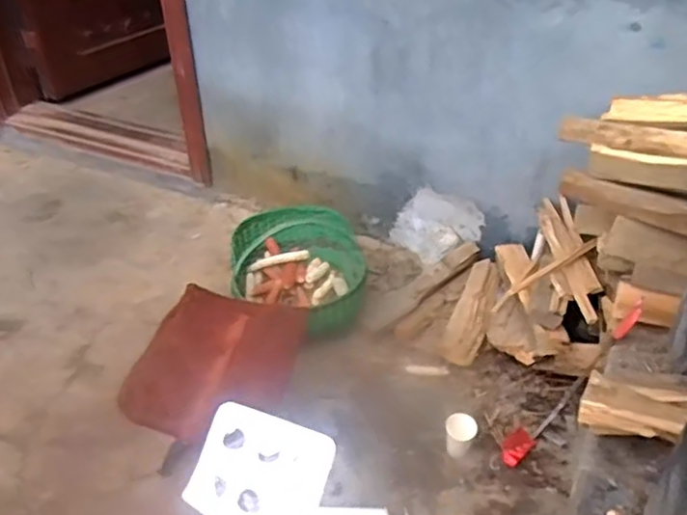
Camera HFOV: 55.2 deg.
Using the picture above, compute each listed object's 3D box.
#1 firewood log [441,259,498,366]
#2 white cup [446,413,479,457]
[{"bbox_3d":[0.357,0.140,1.810,0.096,0.086,0.336,15,41,17],"label":"firewood log"},{"bbox_3d":[0.274,0.418,1.539,0.066,0.095,0.064,-1,41,1],"label":"white cup"}]

